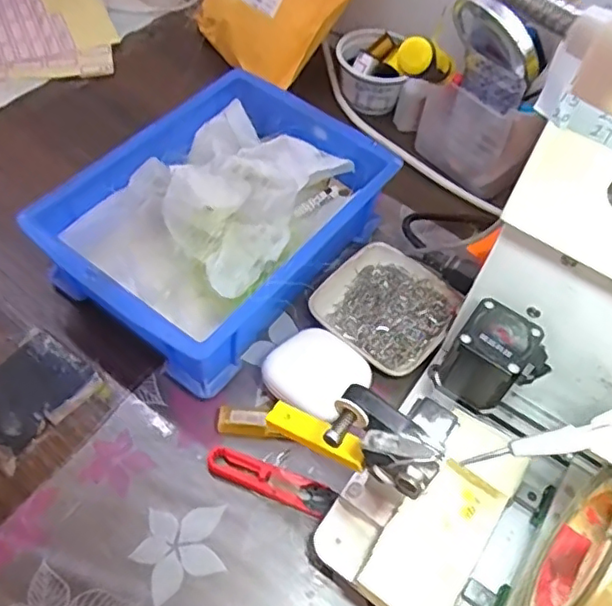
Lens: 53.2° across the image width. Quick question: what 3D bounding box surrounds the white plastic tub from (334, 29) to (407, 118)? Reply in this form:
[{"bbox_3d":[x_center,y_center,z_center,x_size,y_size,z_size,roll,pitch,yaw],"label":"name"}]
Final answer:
[{"bbox_3d":[0.064,-0.233,0.623,0.064,0.055,0.072,-2,56,-5],"label":"white plastic tub"}]

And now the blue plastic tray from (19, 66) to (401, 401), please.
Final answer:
[{"bbox_3d":[-0.062,-0.069,0.485,0.175,0.074,0.247,34,60,18],"label":"blue plastic tray"}]

